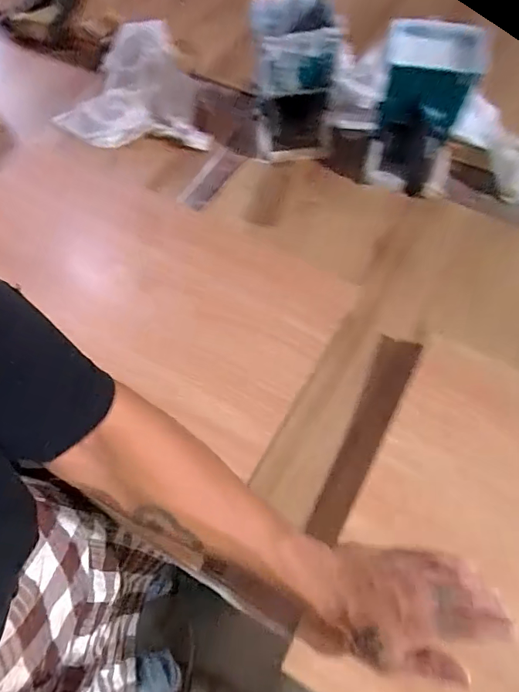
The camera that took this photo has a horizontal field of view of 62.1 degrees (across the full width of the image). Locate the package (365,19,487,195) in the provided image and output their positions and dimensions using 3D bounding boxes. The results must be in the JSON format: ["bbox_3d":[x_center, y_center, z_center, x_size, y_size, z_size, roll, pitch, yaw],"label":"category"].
[{"bbox_3d":[0.204,-0.299,0.553,0.110,0.177,0.097,10,65,7],"label":"package"}]

